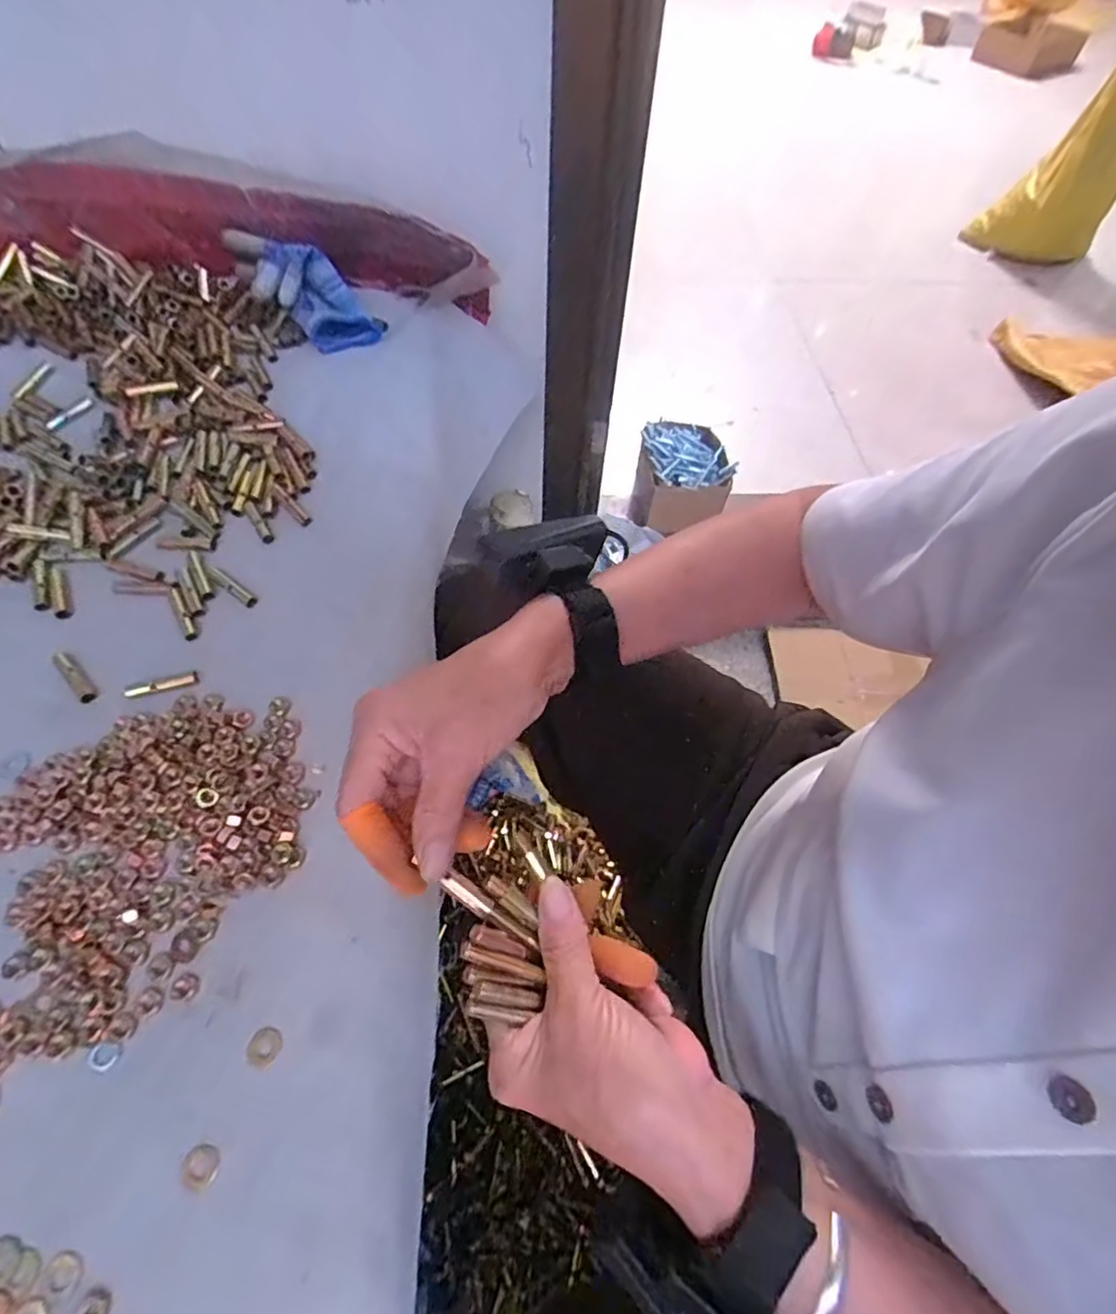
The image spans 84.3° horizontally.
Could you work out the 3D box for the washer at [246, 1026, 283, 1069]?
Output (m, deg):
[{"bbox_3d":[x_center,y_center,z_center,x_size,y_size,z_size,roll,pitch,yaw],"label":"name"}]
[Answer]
[{"bbox_3d":[-0.155,0.205,0.324,0.017,0.004,0.018,1,59,-2],"label":"washer"}]

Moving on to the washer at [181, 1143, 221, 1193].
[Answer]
[{"bbox_3d":[-0.174,0.249,0.301,0.017,0.004,0.018,8,54,-11],"label":"washer"}]

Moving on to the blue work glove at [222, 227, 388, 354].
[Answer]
[{"bbox_3d":[-0.251,-0.368,0.610,0.075,0.053,0.172,-40,69,-23],"label":"blue work glove"}]

